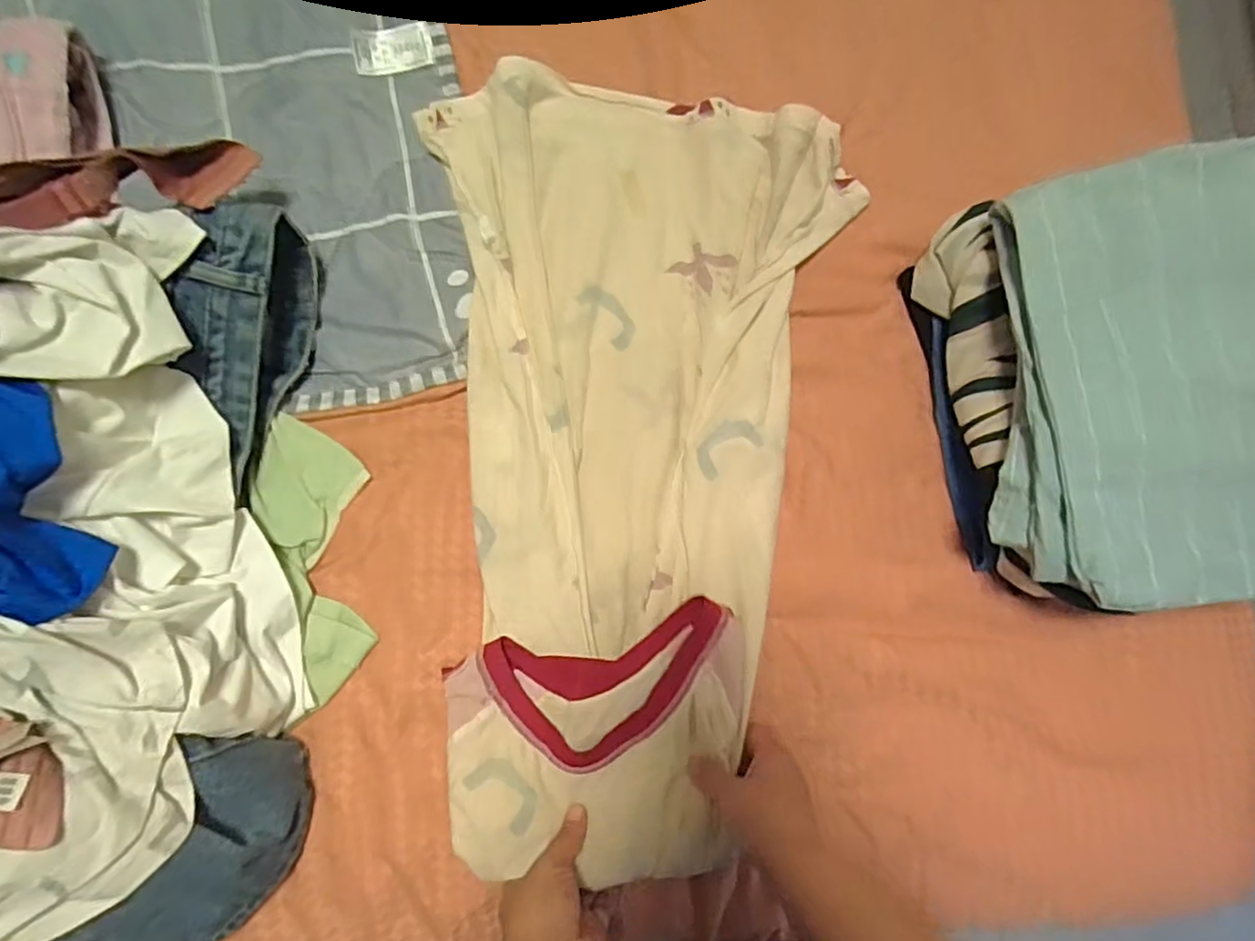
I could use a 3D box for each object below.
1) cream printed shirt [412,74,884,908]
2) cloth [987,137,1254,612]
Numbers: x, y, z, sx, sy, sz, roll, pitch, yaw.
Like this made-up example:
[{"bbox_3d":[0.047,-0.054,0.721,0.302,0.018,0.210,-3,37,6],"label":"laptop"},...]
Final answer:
[{"bbox_3d":[-0.002,-0.019,0.541,0.315,0.042,0.628,5,80,-3],"label":"cream printed shirt"},{"bbox_3d":[0.379,-0.065,0.456,0.224,0.068,0.312,-4,82,-5],"label":"cloth"}]

